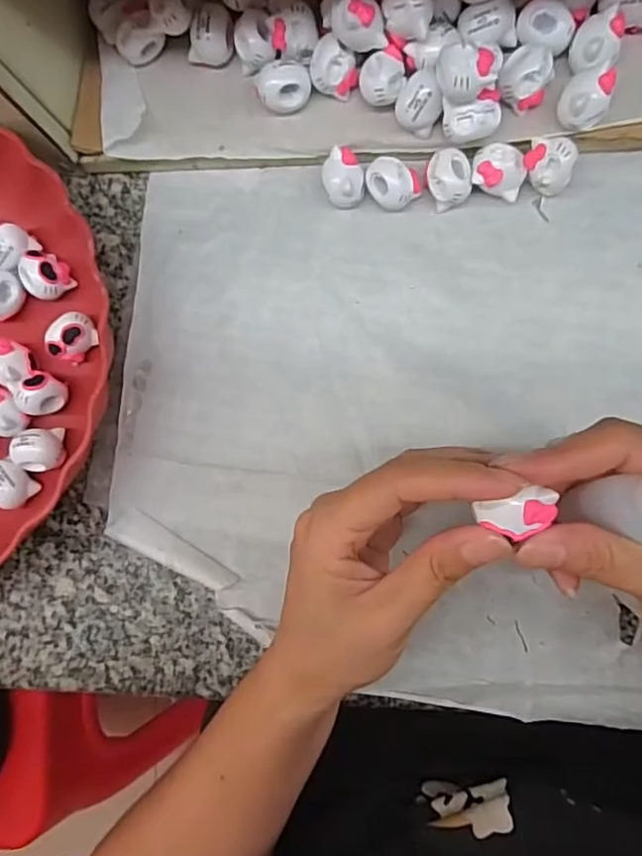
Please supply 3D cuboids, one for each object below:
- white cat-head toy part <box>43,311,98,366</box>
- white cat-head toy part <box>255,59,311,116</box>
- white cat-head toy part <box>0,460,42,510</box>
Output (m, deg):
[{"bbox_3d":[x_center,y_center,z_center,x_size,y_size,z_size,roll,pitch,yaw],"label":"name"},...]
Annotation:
[{"bbox_3d":[-0.126,-0.046,0.299,0.025,0.018,0.019,-38,81,3],"label":"white cat-head toy part"},{"bbox_3d":[-0.018,-0.164,0.284,0.025,0.017,0.019,-27,82,5],"label":"white cat-head toy part"},{"bbox_3d":[-0.157,0.027,0.300,0.019,0.019,0.024,-35,82,4],"label":"white cat-head toy part"}]

